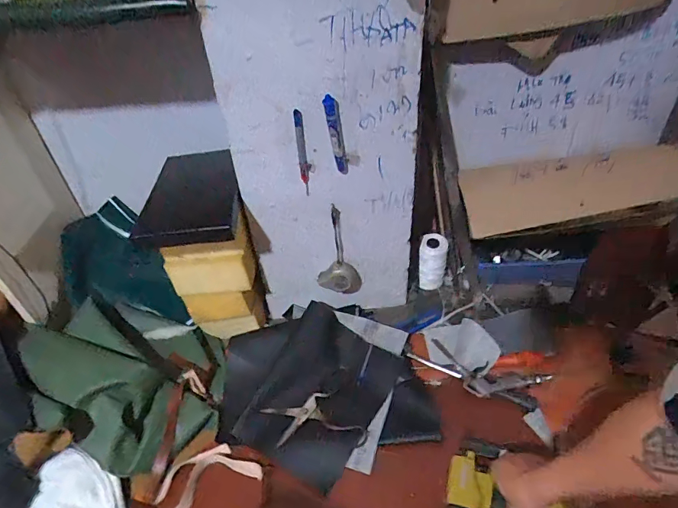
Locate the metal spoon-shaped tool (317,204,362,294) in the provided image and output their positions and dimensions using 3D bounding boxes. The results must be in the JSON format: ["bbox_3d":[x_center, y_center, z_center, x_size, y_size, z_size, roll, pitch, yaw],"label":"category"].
[{"bbox_3d":[-0.001,0.009,0.868,0.091,0.212,0.037,-5,39,-1],"label":"metal spoon-shaped tool"}]

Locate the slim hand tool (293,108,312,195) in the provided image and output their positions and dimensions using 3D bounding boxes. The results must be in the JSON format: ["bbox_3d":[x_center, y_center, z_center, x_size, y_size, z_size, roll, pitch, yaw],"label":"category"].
[{"bbox_3d":[-0.062,-0.175,0.737,0.017,0.154,0.011,-12,39,-9],"label":"slim hand tool"}]

